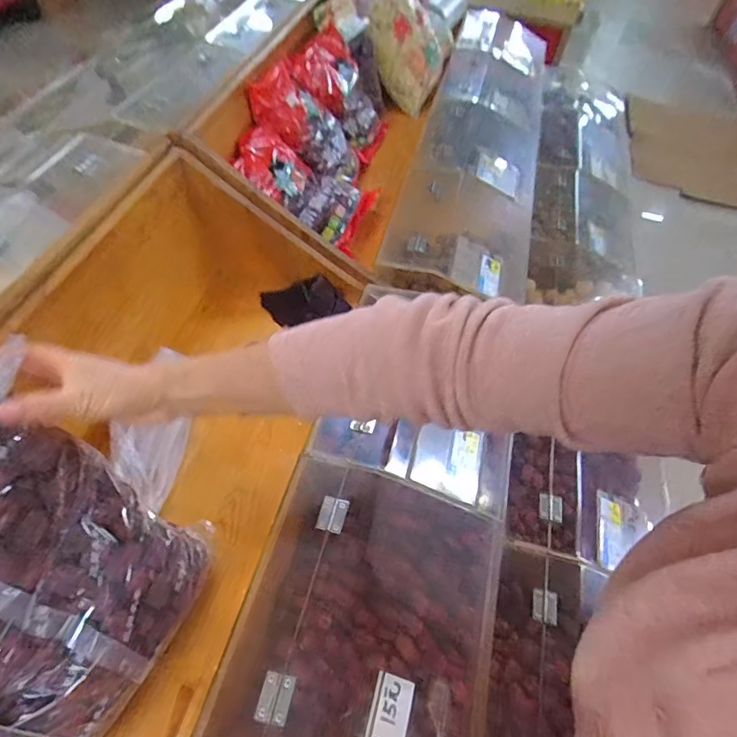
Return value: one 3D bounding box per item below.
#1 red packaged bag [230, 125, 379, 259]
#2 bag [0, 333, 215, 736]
[{"bbox_3d":[-0.106,-0.302,0.799,0.250,0.053,0.186,21,54,-22],"label":"red packaged bag"},{"bbox_3d":[-0.256,0.162,0.373,0.081,0.265,0.207,-10,37,29],"label":"bag"}]

